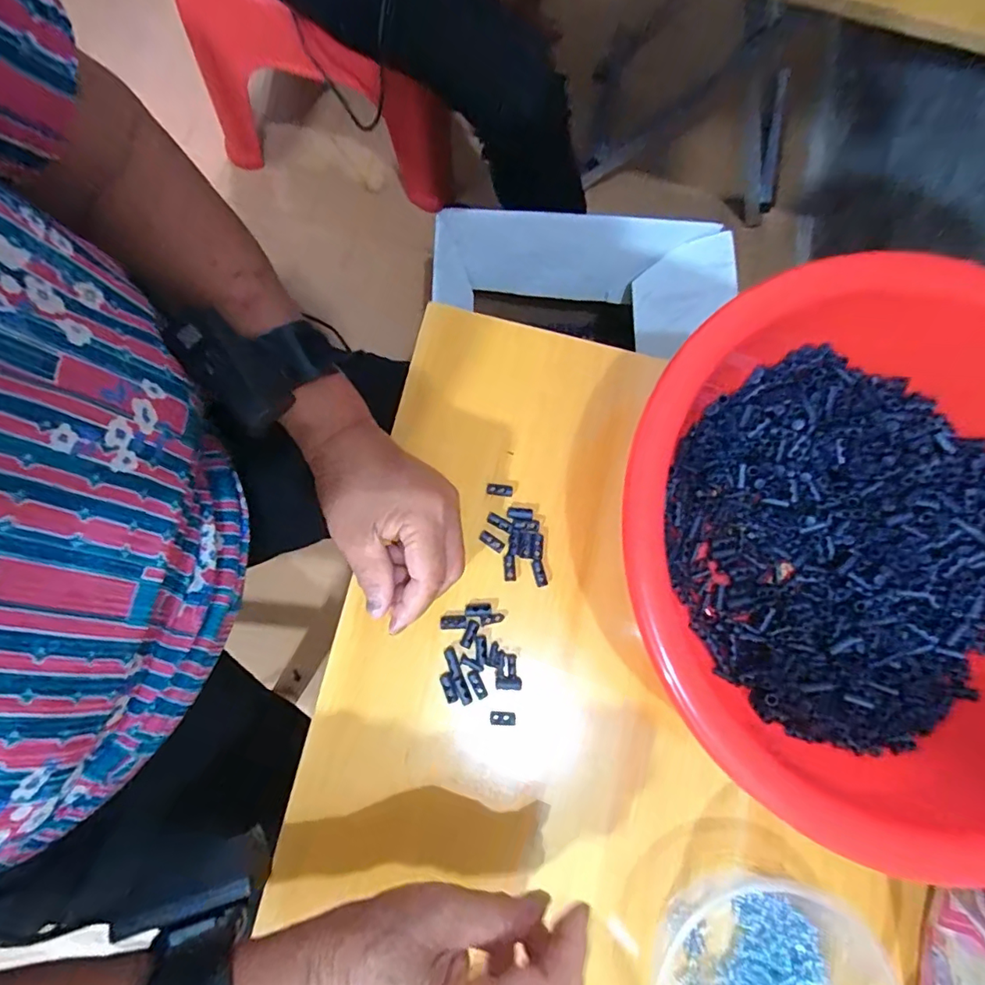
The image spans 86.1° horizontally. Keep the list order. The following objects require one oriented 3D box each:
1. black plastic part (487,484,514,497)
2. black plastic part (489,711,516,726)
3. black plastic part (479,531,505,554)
[{"bbox_3d":[0.005,-0.001,0.385,0.019,0.004,0.008,12,81,-2],"label":"black plastic part"},{"bbox_3d":[0.007,0.153,0.356,0.017,0.004,0.009,4,81,-3],"label":"black plastic part"},{"bbox_3d":[0.000,0.035,0.377,0.019,0.004,0.009,36,81,2],"label":"black plastic part"}]

